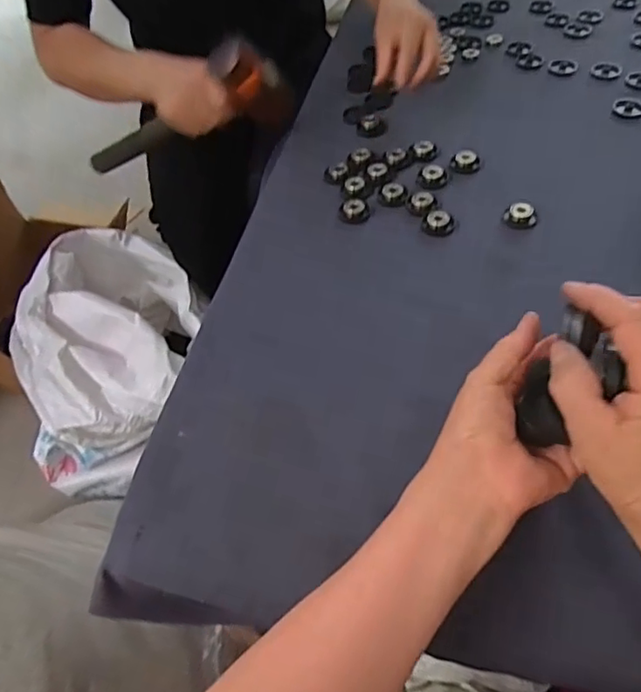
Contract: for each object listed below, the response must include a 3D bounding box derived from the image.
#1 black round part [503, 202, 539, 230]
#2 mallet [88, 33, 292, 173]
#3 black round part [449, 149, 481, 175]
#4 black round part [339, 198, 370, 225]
[{"bbox_3d":[0.198,-0.130,0.562,0.031,0.012,0.031,-3,51,4],"label":"black round part"},{"bbox_3d":[-0.178,-0.286,0.725,0.296,0.095,0.078,-1,46,40],"label":"mallet"},{"bbox_3d":[0.158,-0.202,0.623,0.033,0.013,0.033,-3,51,4],"label":"black round part"},{"bbox_3d":[0.036,-0.140,0.588,0.027,0.012,0.026,-3,51,4],"label":"black round part"}]

